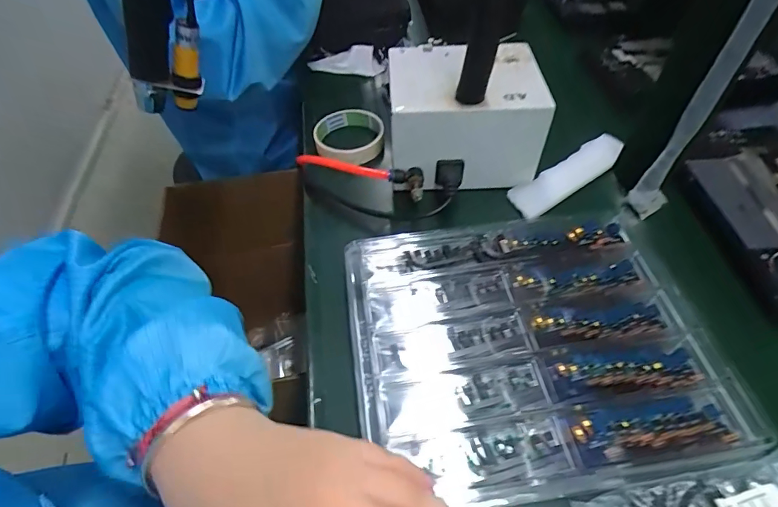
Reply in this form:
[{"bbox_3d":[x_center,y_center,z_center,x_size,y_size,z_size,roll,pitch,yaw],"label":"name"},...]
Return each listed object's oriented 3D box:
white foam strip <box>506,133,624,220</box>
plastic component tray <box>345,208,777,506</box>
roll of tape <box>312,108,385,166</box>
[{"bbox_3d":[0.203,-0.089,0.478,0.165,0.014,0.040,-28,58,-19],"label":"white foam strip"},{"bbox_3d":[0.111,0.067,0.345,0.269,0.021,0.218,-7,54,-5],"label":"plastic component tray"},{"bbox_3d":[-0.048,-0.143,0.526,0.084,0.026,0.085,0,54,0],"label":"roll of tape"}]

